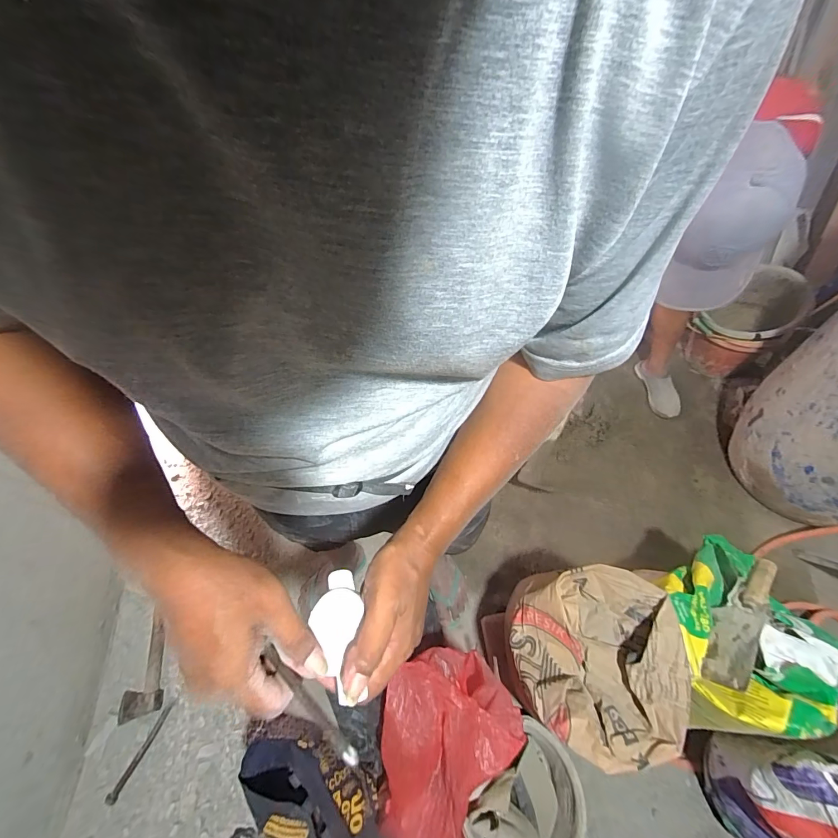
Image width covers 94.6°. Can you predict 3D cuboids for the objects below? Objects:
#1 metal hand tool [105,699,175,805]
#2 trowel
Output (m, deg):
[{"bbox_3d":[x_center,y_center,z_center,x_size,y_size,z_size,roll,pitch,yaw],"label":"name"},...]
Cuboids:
[{"bbox_3d":[-0.684,0.817,0.951,0.023,0.010,0.204,17,60,14],"label":"metal hand tool"},{"bbox_3d":[0.622,0.372,0.741,0.063,0.056,0.283,34,65,23],"label":"trowel"}]

